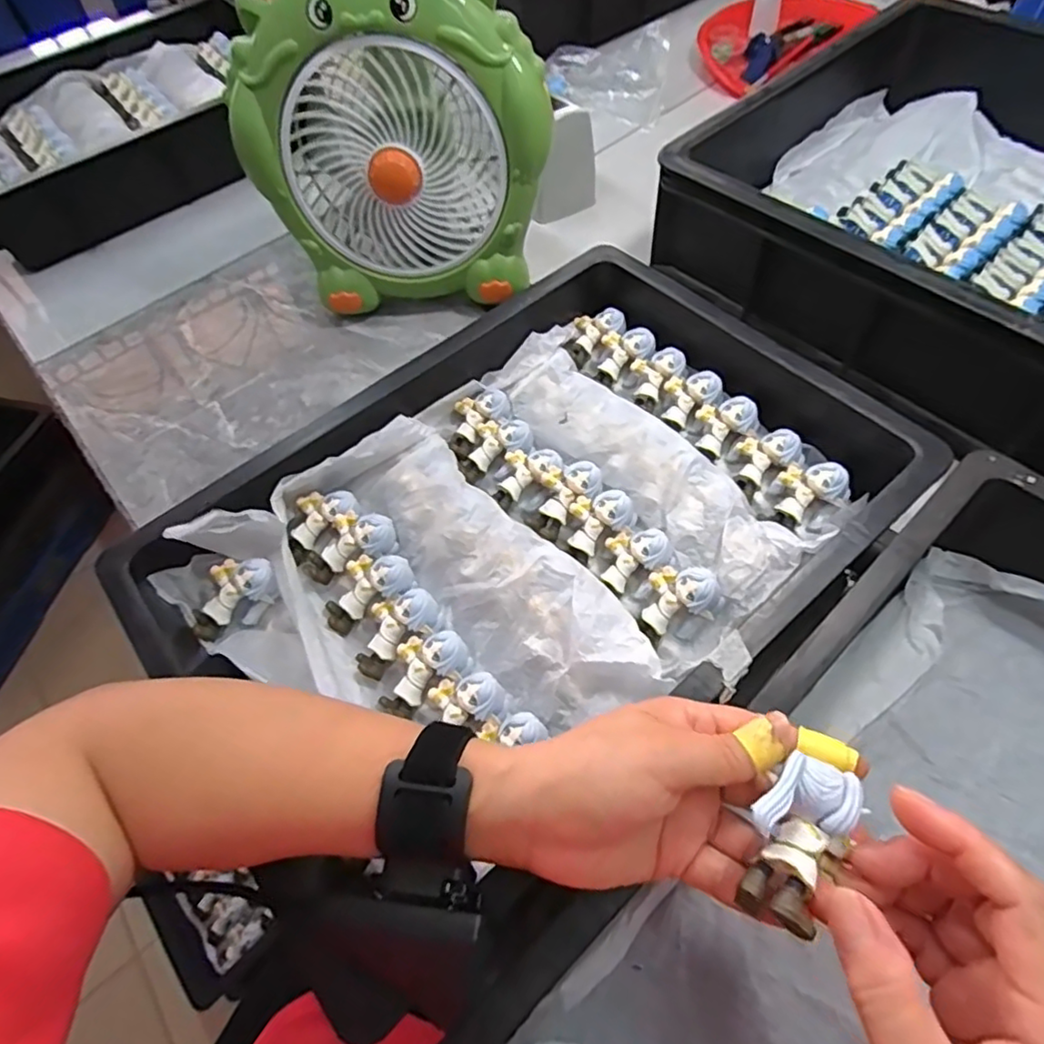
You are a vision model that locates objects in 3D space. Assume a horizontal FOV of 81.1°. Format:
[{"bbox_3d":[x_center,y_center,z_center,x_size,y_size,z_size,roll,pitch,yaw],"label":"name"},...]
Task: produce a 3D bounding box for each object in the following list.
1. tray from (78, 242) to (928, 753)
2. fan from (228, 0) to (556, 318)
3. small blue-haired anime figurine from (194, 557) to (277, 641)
[{"bbox_3d":[0.003,0.005,0.405,0.443,0.062,0.315,-36,62,-17],"label":"tray"},{"bbox_3d":[-0.102,-0.317,0.514,0.251,0.250,0.084,0,58,4],"label":"fan"},{"bbox_3d":[-0.193,0.050,0.404,0.038,0.019,0.057,18,61,15],"label":"small blue-haired anime figurine"}]

